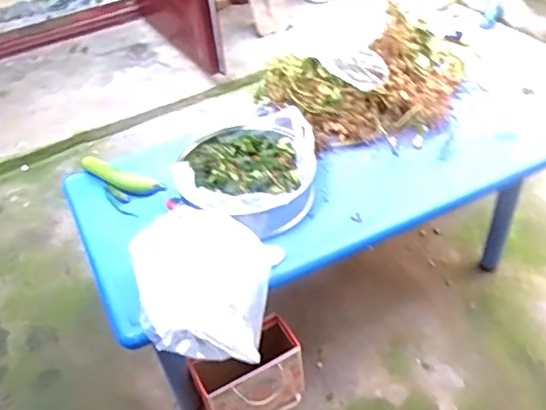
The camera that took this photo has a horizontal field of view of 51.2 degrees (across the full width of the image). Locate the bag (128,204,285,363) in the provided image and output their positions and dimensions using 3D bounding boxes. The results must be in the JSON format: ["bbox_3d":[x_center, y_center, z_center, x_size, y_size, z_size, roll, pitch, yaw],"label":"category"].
[{"bbox_3d":[-0.146,0.145,1.132,0.274,0.128,0.273,4,43,10],"label":"bag"}]

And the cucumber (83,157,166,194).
[{"bbox_3d":[-0.397,-0.069,1.471,0.255,0.032,0.060,18,51,23],"label":"cucumber"}]

